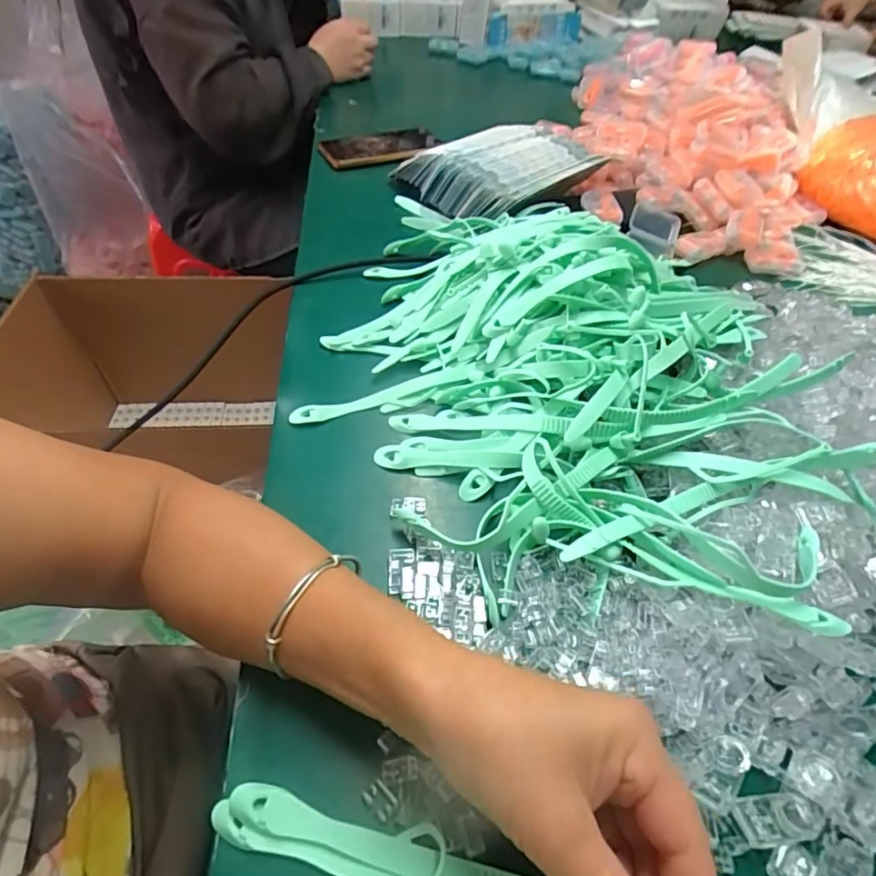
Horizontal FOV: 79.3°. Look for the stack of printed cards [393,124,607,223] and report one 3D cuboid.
[{"bbox_3d":[0.075,-0.302,0.599,0.177,0.049,0.179,-22,55,-21],"label":"stack of printed cards"}]

